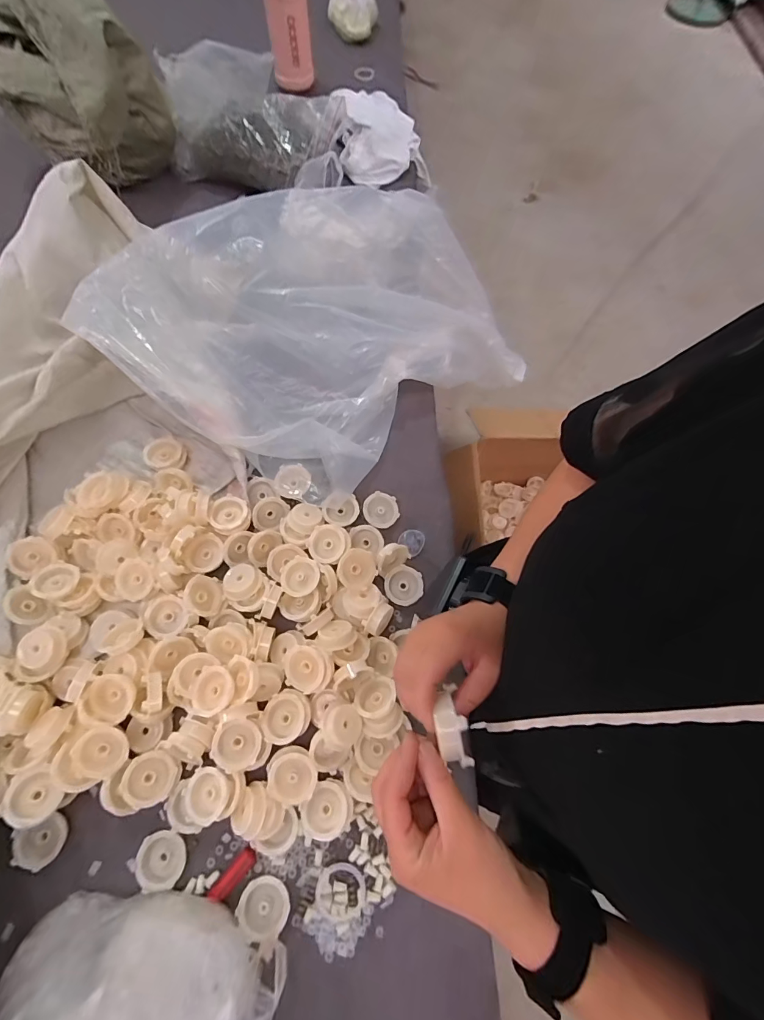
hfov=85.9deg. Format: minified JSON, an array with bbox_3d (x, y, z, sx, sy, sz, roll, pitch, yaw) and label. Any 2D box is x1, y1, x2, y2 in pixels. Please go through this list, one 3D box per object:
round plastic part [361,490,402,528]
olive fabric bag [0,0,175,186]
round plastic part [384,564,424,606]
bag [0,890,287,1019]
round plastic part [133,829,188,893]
[{"bbox_3d":[-0.001,0.001,0.624,0.054,0.018,0.052,1,69,-2],"label":"round plastic part"},{"bbox_3d":[-0.604,-0.811,0.774,0.318,0.241,0.168,25,70,8],"label":"olive fabric bag"},{"bbox_3d":[0.031,0.108,0.585,0.053,0.021,0.052,1,69,-2],"label":"round plastic part"},{"bbox_3d":[-0.246,0.493,0.390,0.293,0.075,0.186,-4,69,-4],"label":"bag"},{"bbox_3d":[-0.250,0.395,0.465,0.050,0.017,0.056,18,69,5],"label":"round plastic part"}]

